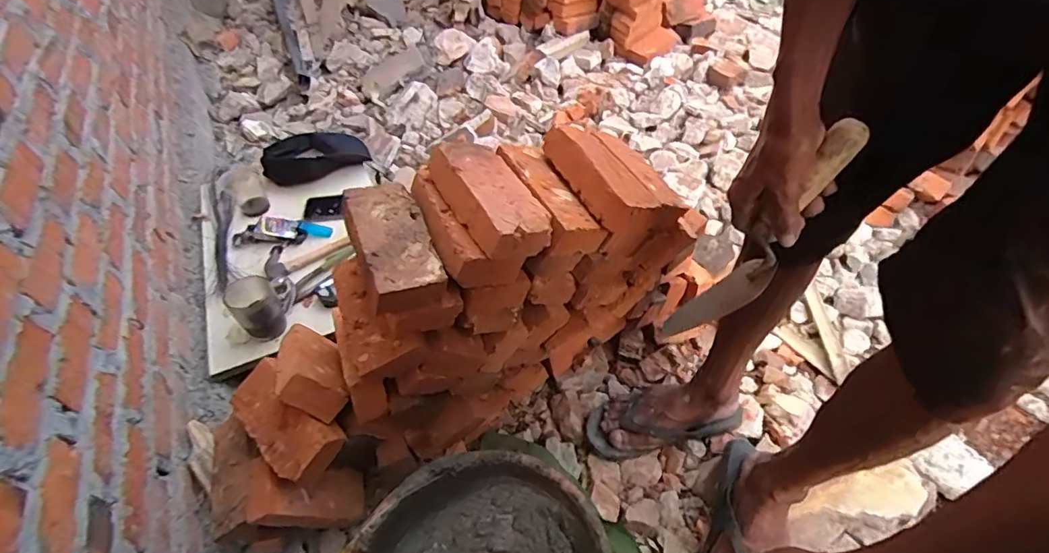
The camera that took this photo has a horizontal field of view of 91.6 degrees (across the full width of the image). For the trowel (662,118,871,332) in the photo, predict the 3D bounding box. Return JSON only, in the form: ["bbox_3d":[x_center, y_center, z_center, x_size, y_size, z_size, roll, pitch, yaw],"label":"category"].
[{"bbox_3d":[0.239,-0.034,0.512,0.060,0.261,0.051,-2,42,-36],"label":"trowel"}]

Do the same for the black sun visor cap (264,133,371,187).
[{"bbox_3d":[-0.515,-0.301,1.213,0.233,0.062,0.176,-32,54,-24],"label":"black sun visor cap"}]

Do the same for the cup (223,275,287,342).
[{"bbox_3d":[-0.457,0.050,0.871,0.074,0.088,0.085,-33,55,-25],"label":"cup"}]

